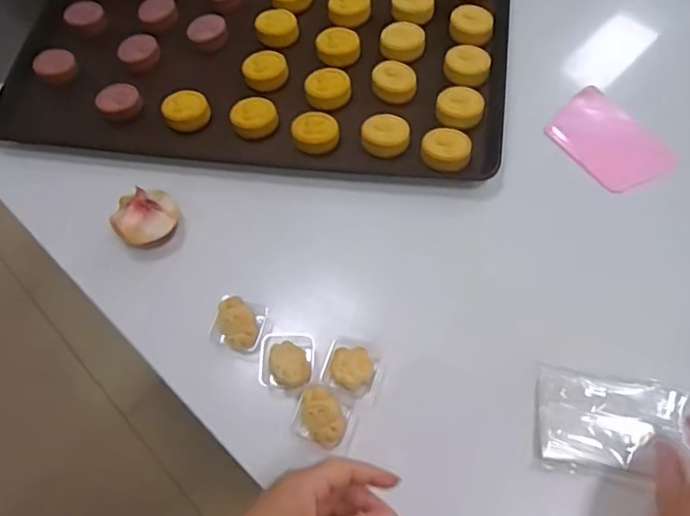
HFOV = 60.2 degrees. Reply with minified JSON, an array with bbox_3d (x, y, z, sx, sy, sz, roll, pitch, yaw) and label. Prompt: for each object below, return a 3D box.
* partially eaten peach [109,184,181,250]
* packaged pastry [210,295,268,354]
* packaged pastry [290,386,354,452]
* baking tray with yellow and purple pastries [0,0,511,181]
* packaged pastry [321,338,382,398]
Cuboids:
[{"bbox_3d":[-0.205,-0.043,0.612,0.058,0.050,0.058,-1,64,4],"label":"partially eaten peach"},{"bbox_3d":[-0.103,0.064,0.578,0.045,0.032,0.046,16,67,11],"label":"packaged pastry"},{"bbox_3d":[-0.019,0.145,0.536,0.046,0.040,0.043,20,68,13],"label":"packaged pastry"},{"bbox_3d":[-0.103,-0.275,0.737,0.590,0.052,0.377,5,65,7],"label":"baking tray with yellow and purple pastries"},{"bbox_3d":[0.005,0.101,0.545,0.047,0.020,0.044,18,67,13],"label":"packaged pastry"}]

